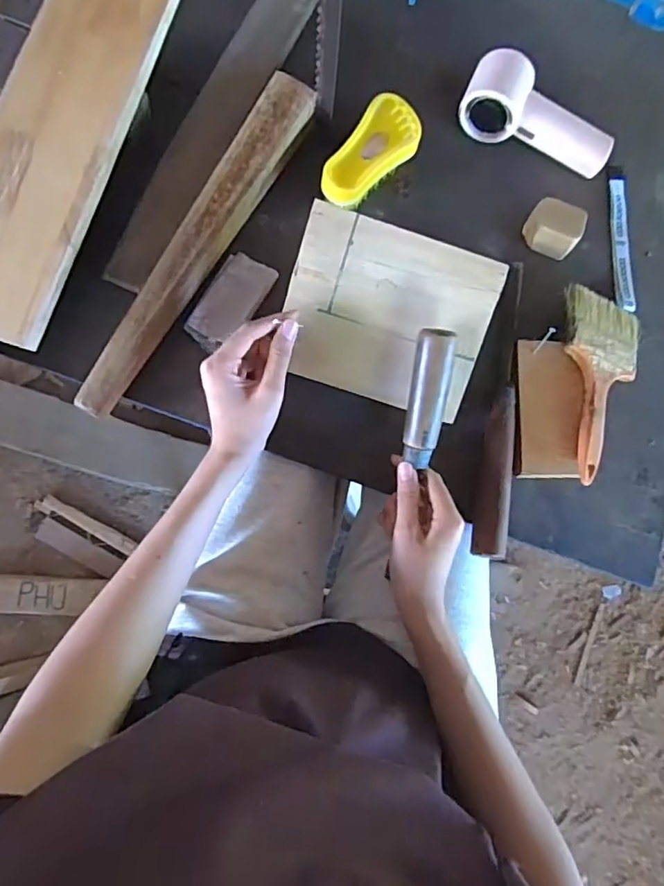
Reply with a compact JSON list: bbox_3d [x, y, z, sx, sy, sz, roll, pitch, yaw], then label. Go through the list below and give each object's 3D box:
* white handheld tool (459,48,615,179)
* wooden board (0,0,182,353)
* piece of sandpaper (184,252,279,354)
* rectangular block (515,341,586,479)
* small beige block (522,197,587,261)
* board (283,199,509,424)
[{"bbox_3d":[0.216,-0.338,0.570,0.161,0.045,0.064,23,78,-2],"label":"white handheld tool"},{"bbox_3d":[-0.237,-0.273,0.475,0.108,0.014,0.379,17,78,-3],"label":"wooden board"},{"bbox_3d":[-0.095,-0.133,0.520,0.049,0.012,0.098,29,81,-2],"label":"piece of sandpaper"},{"bbox_3d":[0.209,-0.032,0.527,0.060,0.013,0.130,5,82,-6],"label":"rectangular block"},{"bbox_3d":[0.222,-0.216,0.555,0.053,0.037,0.040,22,78,-2],"label":"small beige block"},{"bbox_3d":[0.048,-0.109,0.477,0.172,0.007,0.143,17,110,-4],"label":"board"}]

